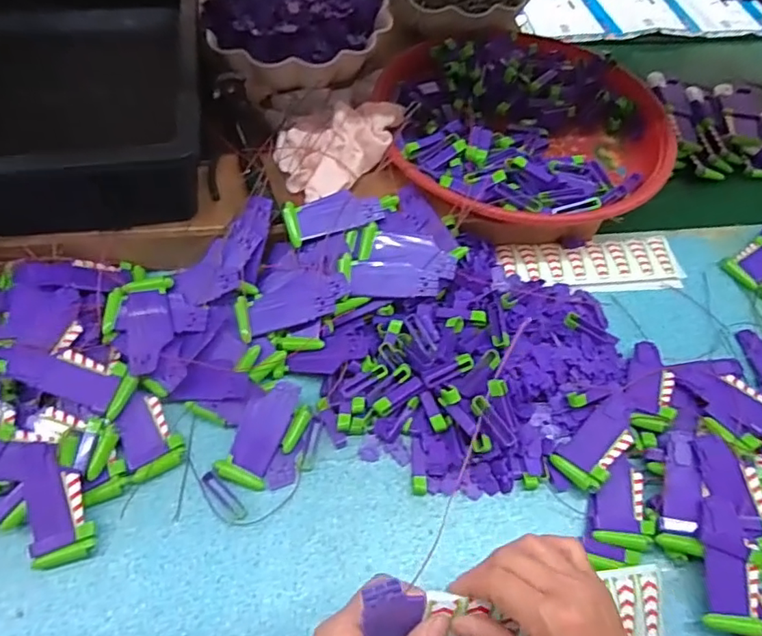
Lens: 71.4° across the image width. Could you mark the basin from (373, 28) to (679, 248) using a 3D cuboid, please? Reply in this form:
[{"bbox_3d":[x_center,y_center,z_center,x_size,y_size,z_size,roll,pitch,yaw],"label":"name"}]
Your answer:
[{"bbox_3d":[0.154,-0.191,0.596,0.291,0.110,0.285,1,57,-2],"label":"basin"}]

